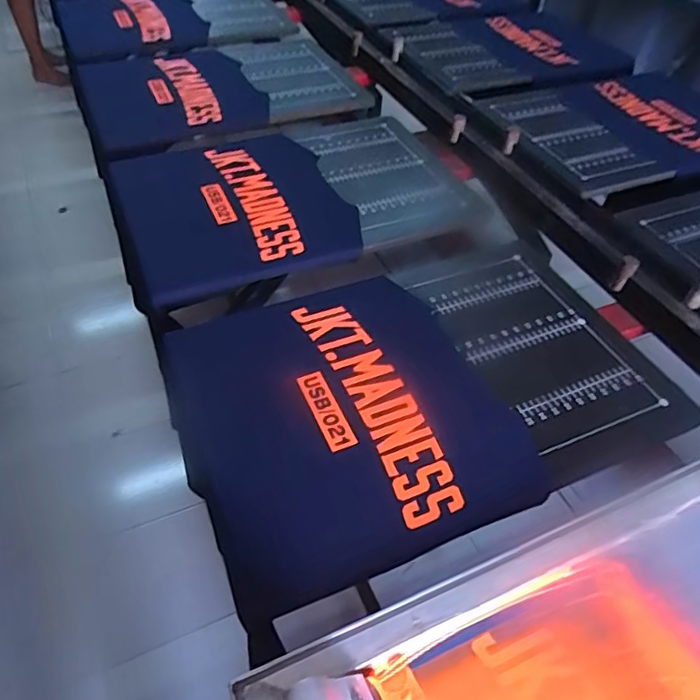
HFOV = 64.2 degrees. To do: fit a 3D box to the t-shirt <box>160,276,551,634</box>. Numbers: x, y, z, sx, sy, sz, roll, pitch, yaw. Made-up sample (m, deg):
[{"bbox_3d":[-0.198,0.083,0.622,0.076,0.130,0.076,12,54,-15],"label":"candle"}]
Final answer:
[{"bbox_3d":[-0.011,0.078,0.703,0.374,0.032,0.397,-18,52,-18],"label":"t-shirt"}]

